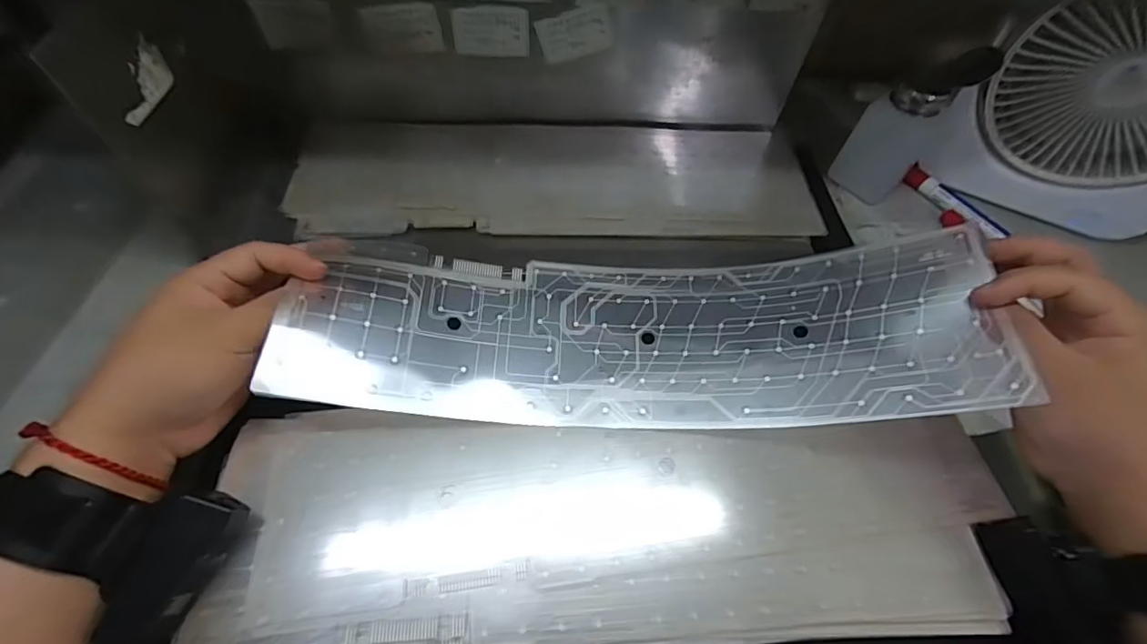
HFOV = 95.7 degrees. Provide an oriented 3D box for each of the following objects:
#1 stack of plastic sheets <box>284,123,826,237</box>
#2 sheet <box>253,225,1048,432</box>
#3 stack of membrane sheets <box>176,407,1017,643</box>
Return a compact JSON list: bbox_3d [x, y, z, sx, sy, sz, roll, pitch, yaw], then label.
[{"bbox_3d":[-0.014,-0.130,0.454,0.433,0.015,0.132,0,57,-4],"label":"stack of plastic sheets"},{"bbox_3d":[0.035,0.004,0.314,0.383,0.059,0.111,0,57,2],"label":"sheet"},{"bbox_3d":[0.027,0.112,0.289,0.427,0.017,0.136,-2,57,-5],"label":"stack of membrane sheets"}]

